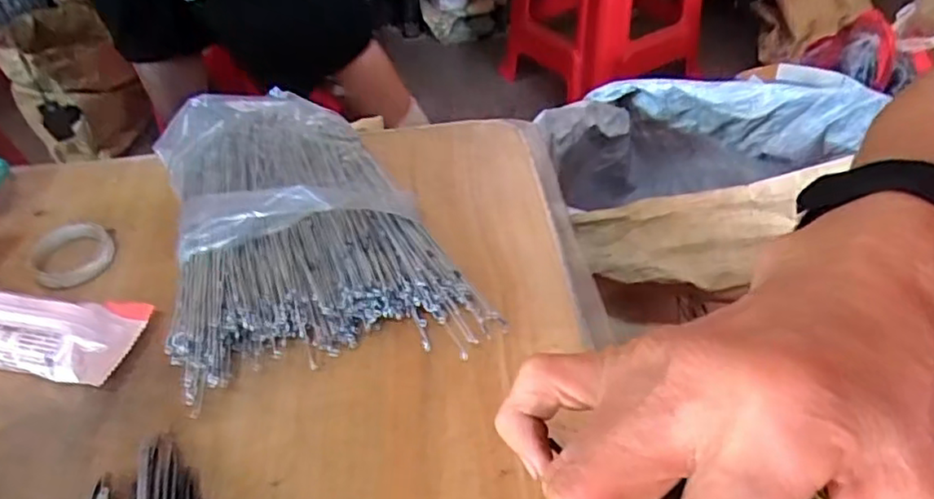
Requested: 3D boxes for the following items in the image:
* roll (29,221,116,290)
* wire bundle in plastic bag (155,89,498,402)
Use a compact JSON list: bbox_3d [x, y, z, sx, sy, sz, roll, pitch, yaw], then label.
[{"bbox_3d":[-0.238,0.003,0.385,0.046,0.011,0.046,-2,44,2],"label":"roll"},{"bbox_3d":[-0.111,-0.017,0.375,0.150,0.042,0.252,-24,47,-19],"label":"wire bundle in plastic bag"}]

